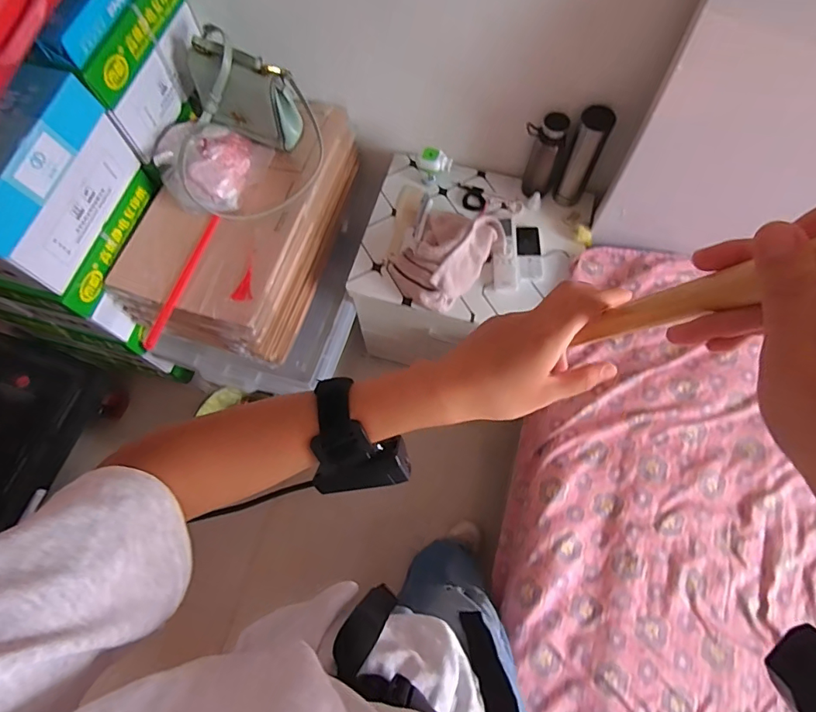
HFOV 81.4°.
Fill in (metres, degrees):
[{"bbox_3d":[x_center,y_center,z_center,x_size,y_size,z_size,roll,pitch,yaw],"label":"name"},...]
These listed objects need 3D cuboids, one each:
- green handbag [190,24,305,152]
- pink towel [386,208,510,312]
[{"bbox_3d":[-0.327,-0.525,0.964,0.206,0.174,0.108,24,71,10],"label":"green handbag"},{"bbox_3d":[0.078,-0.222,0.993,0.185,0.084,0.233,39,74,15],"label":"pink towel"}]

